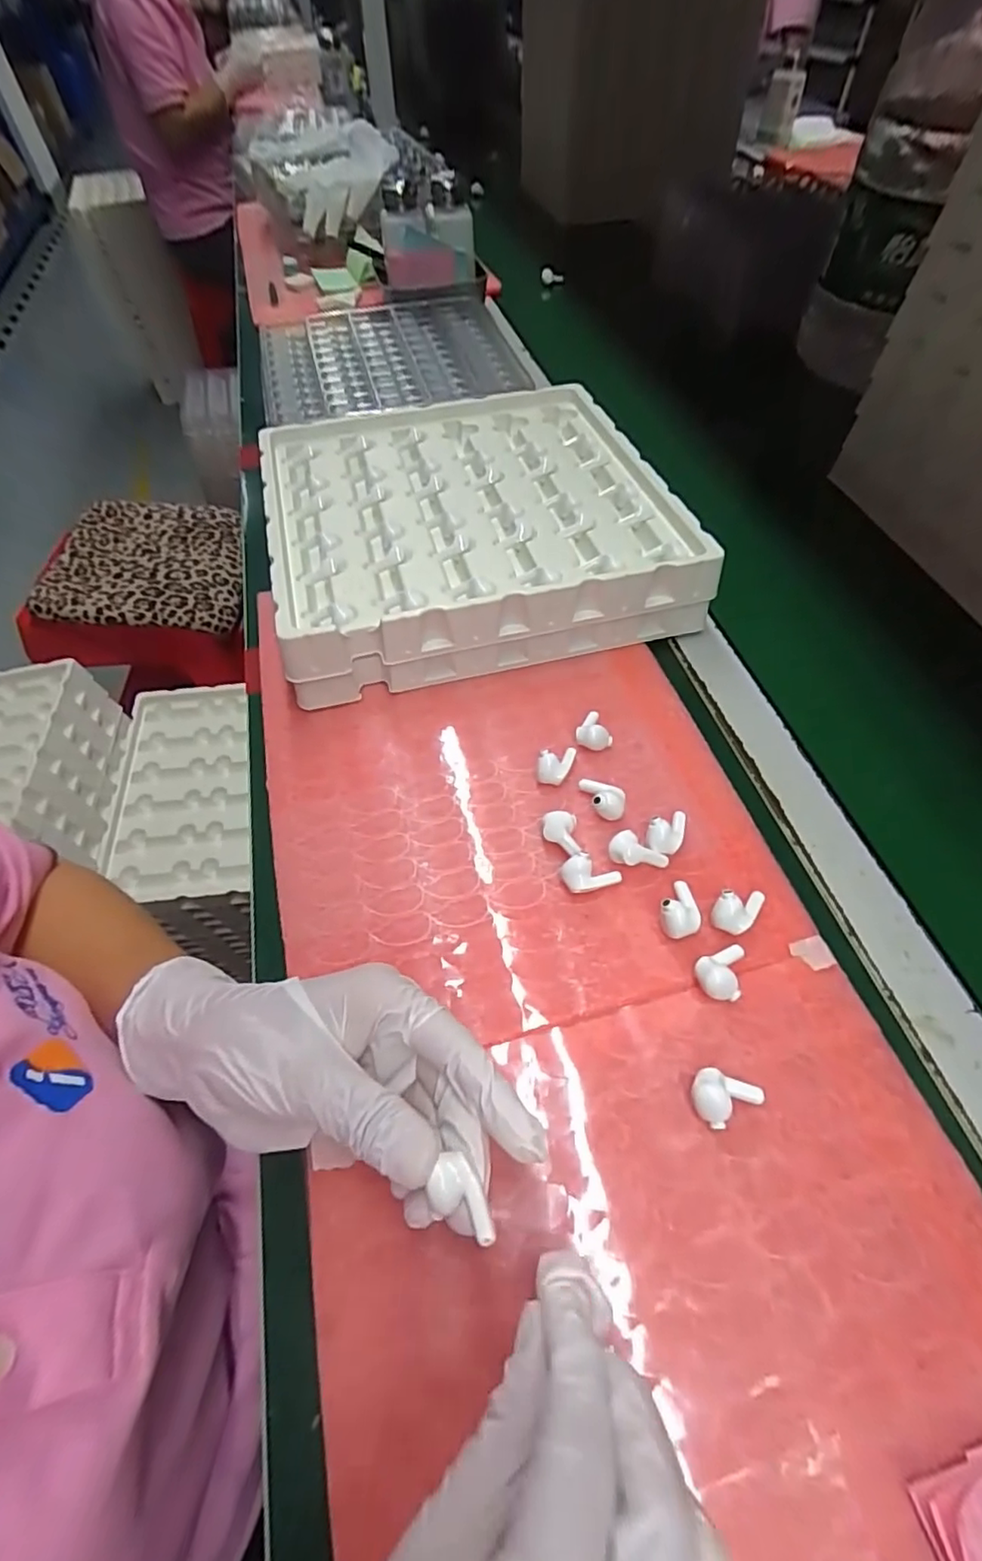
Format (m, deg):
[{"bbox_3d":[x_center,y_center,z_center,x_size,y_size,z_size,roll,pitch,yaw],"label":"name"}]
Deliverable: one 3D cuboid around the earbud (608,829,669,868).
[{"bbox_3d":[0.077,0.040,0.316,0.030,0.014,0.017,27,60,19],"label":"earbud"}]

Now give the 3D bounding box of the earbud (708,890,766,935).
[{"bbox_3d":[0.123,0.063,0.298,0.019,0.016,0.028,33,62,22],"label":"earbud"}]

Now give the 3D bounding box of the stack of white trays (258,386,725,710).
[{"bbox_3d":[-0.021,-0.199,0.463,0.279,0.060,0.280,-13,55,-8],"label":"stack of white trays"}]

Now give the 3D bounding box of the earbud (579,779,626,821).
[{"bbox_3d":[0.062,0.009,0.336,0.029,0.016,0.019,22,58,16],"label":"earbud"}]

